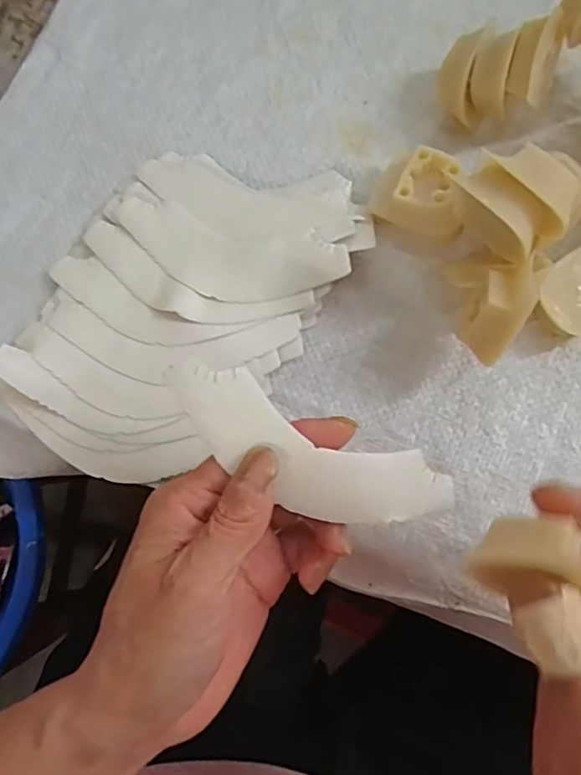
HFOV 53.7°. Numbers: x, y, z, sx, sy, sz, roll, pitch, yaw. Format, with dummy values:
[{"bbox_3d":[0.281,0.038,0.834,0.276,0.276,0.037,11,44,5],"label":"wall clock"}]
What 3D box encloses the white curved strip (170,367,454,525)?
[{"bbox_3d":[0.006,0.027,0.215,0.111,0.012,0.036,27,80,-11],"label":"white curved strip"}]

